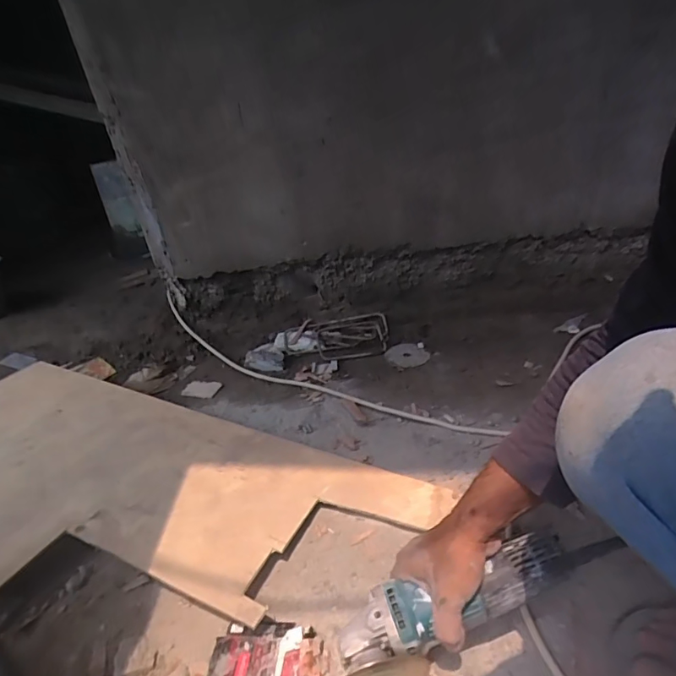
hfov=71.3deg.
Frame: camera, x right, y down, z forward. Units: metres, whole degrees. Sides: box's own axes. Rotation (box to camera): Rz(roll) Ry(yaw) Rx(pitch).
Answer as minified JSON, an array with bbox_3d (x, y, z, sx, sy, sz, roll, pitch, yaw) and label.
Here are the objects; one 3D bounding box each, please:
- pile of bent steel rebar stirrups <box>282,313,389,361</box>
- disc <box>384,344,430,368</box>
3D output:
[{"bbox_3d":[-0.008,0.001,1.109,0.252,0.043,0.135,-7,29,6],"label":"pile of bent steel rebar stirrups"},{"bbox_3d":[0.151,0.036,1.036,0.088,0.004,0.088,-8,29,4],"label":"disc"}]

